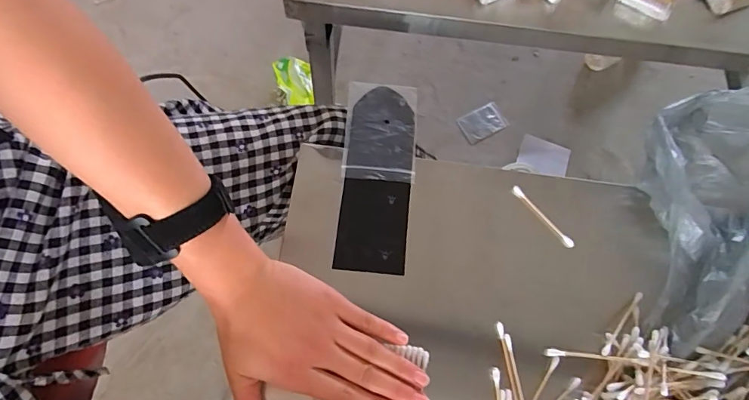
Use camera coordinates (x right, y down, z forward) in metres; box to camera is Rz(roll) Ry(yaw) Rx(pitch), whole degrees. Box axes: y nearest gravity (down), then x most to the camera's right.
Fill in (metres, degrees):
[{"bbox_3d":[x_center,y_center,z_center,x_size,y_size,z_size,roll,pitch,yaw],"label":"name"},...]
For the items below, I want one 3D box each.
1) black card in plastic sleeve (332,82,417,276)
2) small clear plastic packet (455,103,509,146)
[{"bbox_3d":[0.003,-0.026,0.397,0.065,0.010,0.184,4,71,-2],"label":"black card in plastic sleeve"},{"bbox_3d":[0.242,-0.173,0.970,0.107,0.008,0.068,-28,75,-12],"label":"small clear plastic packet"}]

